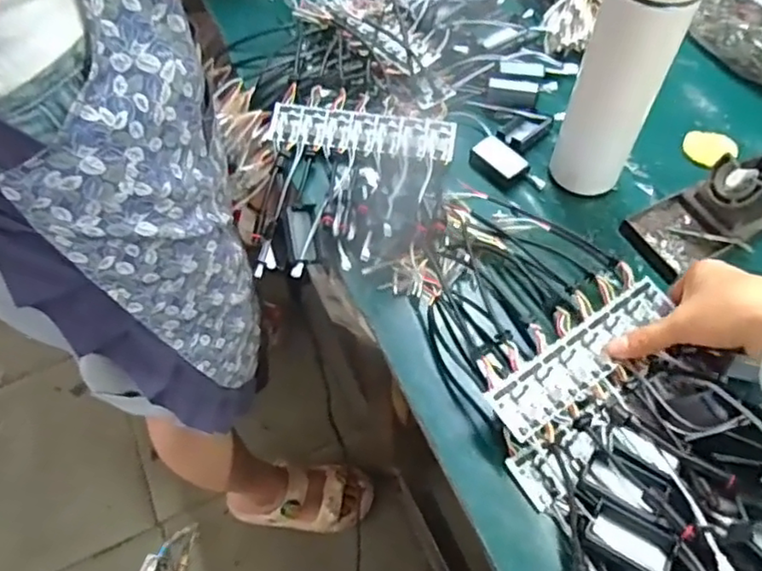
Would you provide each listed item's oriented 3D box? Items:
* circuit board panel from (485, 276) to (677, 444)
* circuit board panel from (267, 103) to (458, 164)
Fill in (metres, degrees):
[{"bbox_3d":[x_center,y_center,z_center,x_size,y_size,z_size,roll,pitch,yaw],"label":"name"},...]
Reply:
[{"bbox_3d":[0.151,0.048,0.458,0.171,0.006,0.040,-34,64,-23],"label":"circuit board panel"},{"bbox_3d":[-0.018,-0.146,0.603,0.176,0.022,0.047,10,60,8],"label":"circuit board panel"}]

